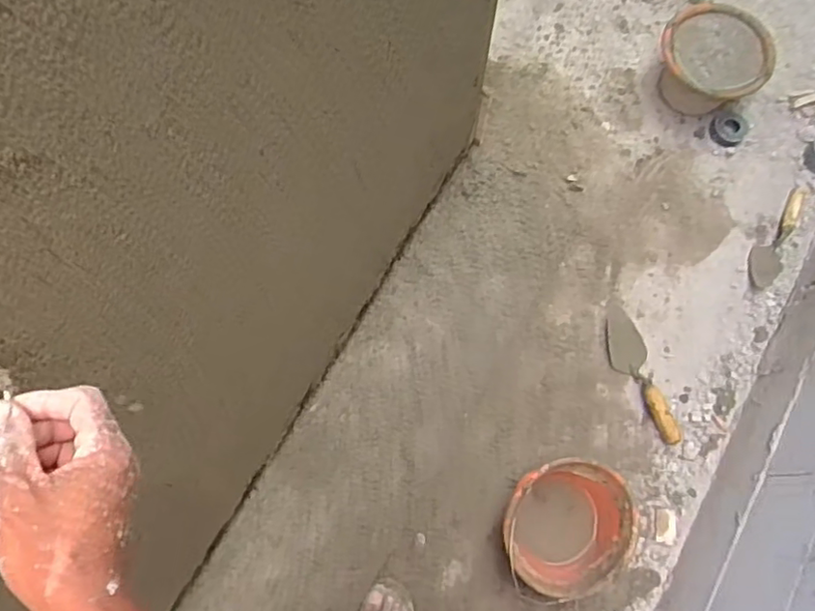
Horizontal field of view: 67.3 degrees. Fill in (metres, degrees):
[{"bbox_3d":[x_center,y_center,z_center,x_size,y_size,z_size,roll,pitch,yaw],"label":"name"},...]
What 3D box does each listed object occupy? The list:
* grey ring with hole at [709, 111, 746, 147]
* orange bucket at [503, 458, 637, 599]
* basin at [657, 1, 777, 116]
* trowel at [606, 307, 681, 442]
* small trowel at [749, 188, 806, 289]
[{"bbox_3d":[0.810,-0.448,1.553,0.079,0.025,0.105,27,74,6],"label":"grey ring with hole"},{"bbox_3d":[0.300,0.427,1.202,0.242,0.162,0.221,1,73,-2],"label":"orange bucket"},{"bbox_3d":[0.732,-0.582,1.514,0.251,0.188,0.243,1,73,-2],"label":"basin"},{"bbox_3d":[0.514,0.145,1.357,0.091,0.044,0.334,-15,74,-7],"label":"trowel"},{"bbox_3d":[0.878,-0.162,1.458,0.074,0.046,0.274,28,74,6],"label":"small trowel"}]

